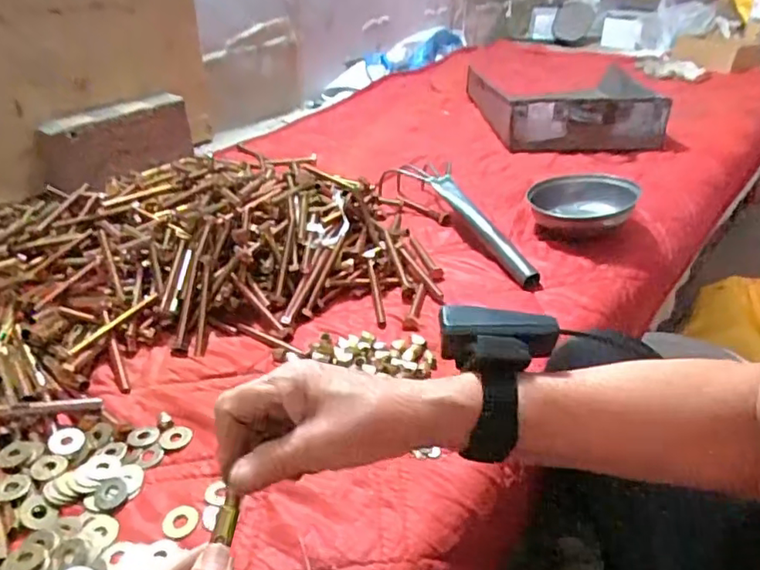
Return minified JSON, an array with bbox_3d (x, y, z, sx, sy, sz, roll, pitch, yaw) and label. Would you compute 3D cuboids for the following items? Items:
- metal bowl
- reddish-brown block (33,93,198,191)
[{"bbox_3d":[0.263,-0.097,0.754,0.127,0.047,0.126,0,32,0],"label":"metal bowl"},{"bbox_3d":[-0.409,-0.228,0.925,0.036,0.100,0.243,27,41,36],"label":"reddish-brown block"}]

